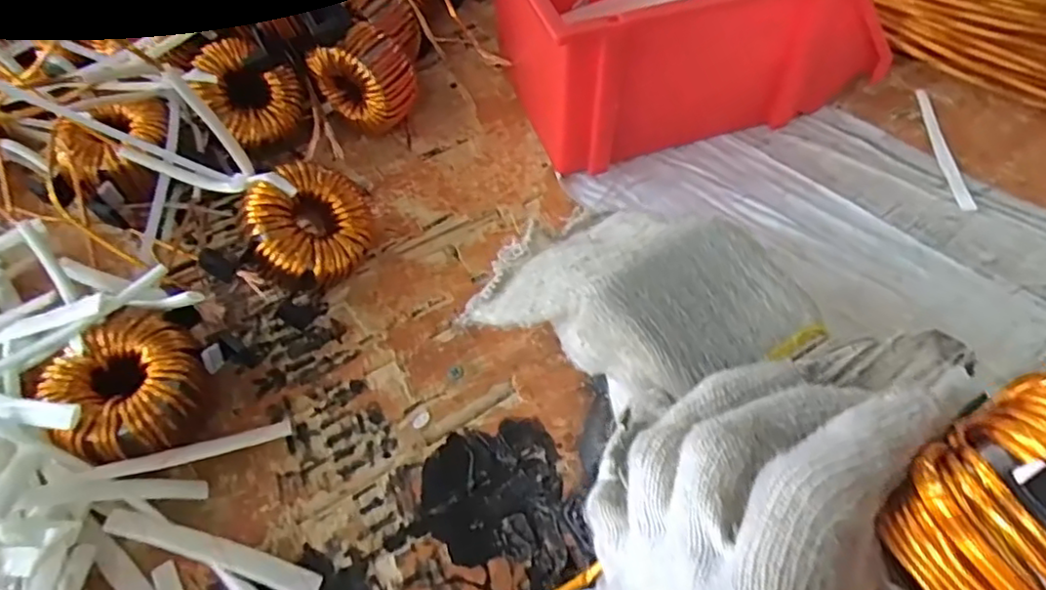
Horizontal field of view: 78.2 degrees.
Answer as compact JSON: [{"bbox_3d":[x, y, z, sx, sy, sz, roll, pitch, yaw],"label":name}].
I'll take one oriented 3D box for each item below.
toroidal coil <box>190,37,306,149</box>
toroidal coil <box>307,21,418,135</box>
[{"bbox_3d":[-0.179,-0.127,0.418,0.064,0.029,0.063,-1,91,-30],"label":"toroidal coil"},{"bbox_3d":[-0.104,-0.146,0.443,0.056,0.069,0.047,29,60,19],"label":"toroidal coil"}]

